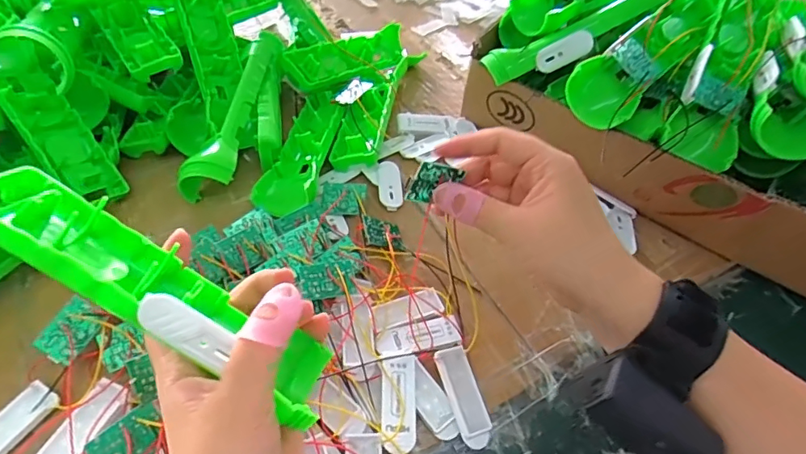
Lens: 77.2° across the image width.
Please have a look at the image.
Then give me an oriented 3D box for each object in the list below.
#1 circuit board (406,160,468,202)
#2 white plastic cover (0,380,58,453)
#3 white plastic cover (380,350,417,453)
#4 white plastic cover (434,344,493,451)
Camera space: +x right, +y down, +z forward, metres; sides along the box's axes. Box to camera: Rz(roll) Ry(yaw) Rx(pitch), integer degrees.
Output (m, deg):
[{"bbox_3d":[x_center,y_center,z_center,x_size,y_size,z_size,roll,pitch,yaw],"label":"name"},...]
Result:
[{"bbox_3d":[0.019,-0.026,0.297,0.036,0.024,0.005,4,26,-33],"label":"circuit board"},{"bbox_3d":[-0.222,0.115,0.281,0.021,0.010,0.058,27,52,18],"label":"white plastic cover"},{"bbox_3d":[-0.002,0.100,0.295,0.021,0.006,0.058,0,49,-4],"label":"white plastic cover"},{"bbox_3d":[0.037,0.101,0.303,0.021,0.008,0.059,-13,69,-16],"label":"white plastic cover"}]

